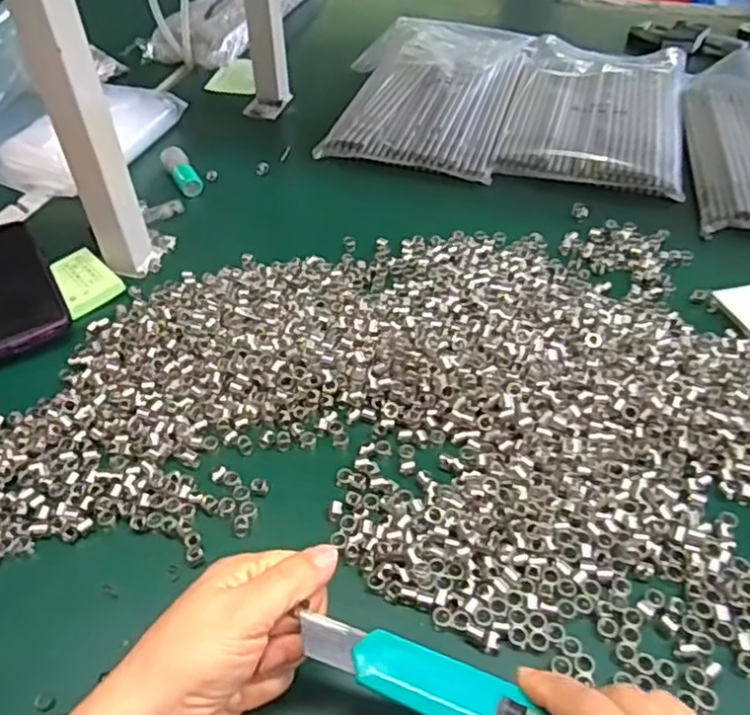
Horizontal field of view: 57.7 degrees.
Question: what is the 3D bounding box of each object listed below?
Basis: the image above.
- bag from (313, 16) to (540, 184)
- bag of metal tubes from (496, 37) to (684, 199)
[{"bbox_3d":[0.068,-0.316,0.789,0.200,0.031,0.324,9,44,10],"label":"bag"},{"bbox_3d":[0.252,-0.289,0.764,0.179,0.022,0.329,12,45,13],"label":"bag of metal tubes"}]

